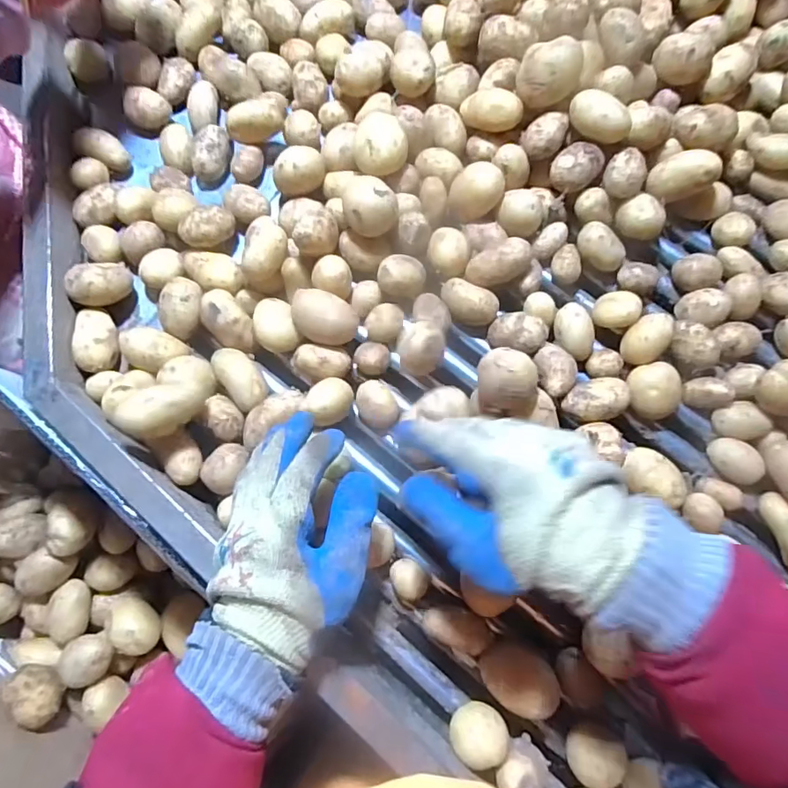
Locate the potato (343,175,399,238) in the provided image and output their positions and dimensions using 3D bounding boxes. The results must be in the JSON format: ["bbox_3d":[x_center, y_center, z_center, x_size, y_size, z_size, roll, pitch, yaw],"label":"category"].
[{"bbox_3d":[-0.020,-0.163,0.460,0.047,0.043,0.044,-5,78,-1],"label":"potato"}]

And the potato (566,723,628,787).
[{"bbox_3d":[0.146,0.260,0.376,0.038,0.028,0.039,44,82,8],"label":"potato"}]

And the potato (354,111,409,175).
[{"bbox_3d":[-0.011,-0.226,0.479,0.047,0.038,0.047,0,78,0],"label":"potato"}]

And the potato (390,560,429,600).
[{"bbox_3d":[0.013,0.148,0.417,0.026,0.023,0.031,-41,81,-8],"label":"potato"}]

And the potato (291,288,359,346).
[{"bbox_3d":[-0.062,-0.064,0.446,0.057,0.035,0.038,21,79,4],"label":"potato"}]

